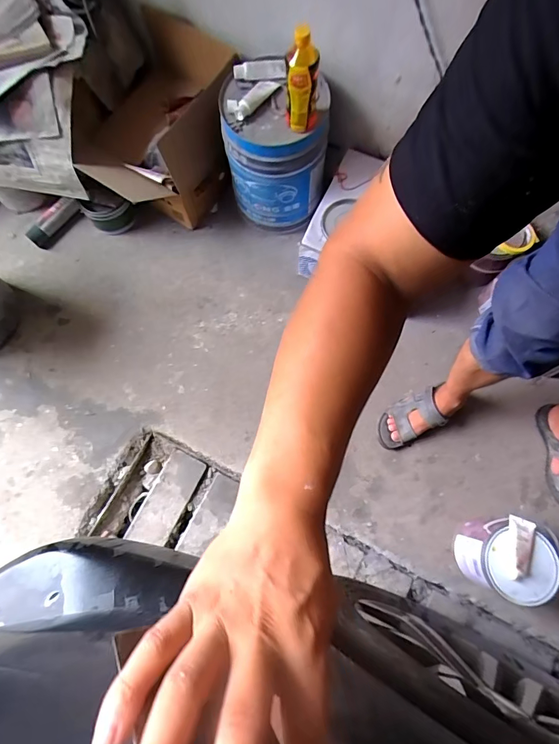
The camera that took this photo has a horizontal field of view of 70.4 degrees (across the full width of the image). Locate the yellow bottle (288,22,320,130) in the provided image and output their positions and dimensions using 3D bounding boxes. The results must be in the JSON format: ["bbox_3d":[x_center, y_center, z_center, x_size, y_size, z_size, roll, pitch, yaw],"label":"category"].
[{"bbox_3d":[0.046,-0.578,0.790,0.050,0.181,0.051,4,74,4],"label":"yellow bottle"}]

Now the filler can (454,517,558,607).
[{"bbox_3d":[0.492,0.406,0.876,0.151,0.177,0.152,-1,73,2],"label":"filler can"}]

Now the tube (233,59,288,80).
[{"bbox_3d":[-0.049,-0.672,0.883,0.140,0.033,0.037,-26,73,-25],"label":"tube"}]

